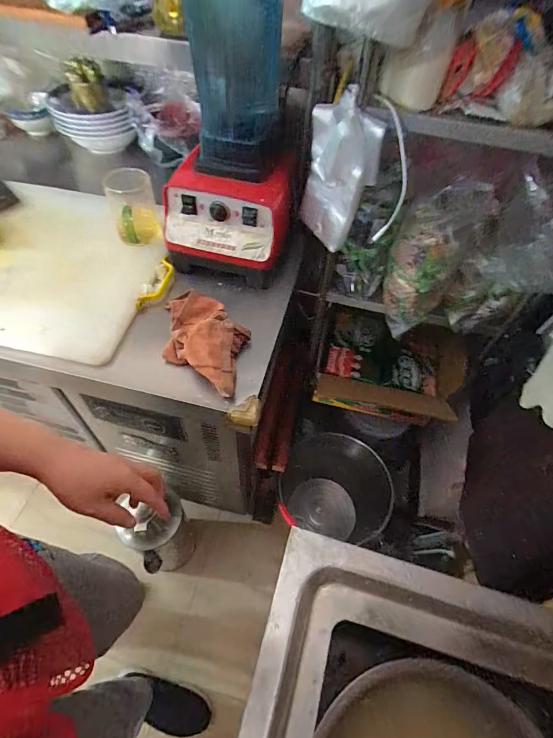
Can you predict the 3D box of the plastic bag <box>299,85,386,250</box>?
[{"bbox_3d":[0.094,-0.298,0.599,0.059,0.202,0.110,-19,58,-15],"label":"plastic bag"}]

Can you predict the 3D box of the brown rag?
[{"bbox_3d":[-0.115,-0.062,0.612,0.201,0.048,0.136,30,59,17],"label":"brown rag"}]

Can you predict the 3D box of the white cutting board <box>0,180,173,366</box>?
[{"bbox_3d":[-0.506,-0.219,0.699,0.607,0.040,0.384,10,55,4],"label":"white cutting board"}]

